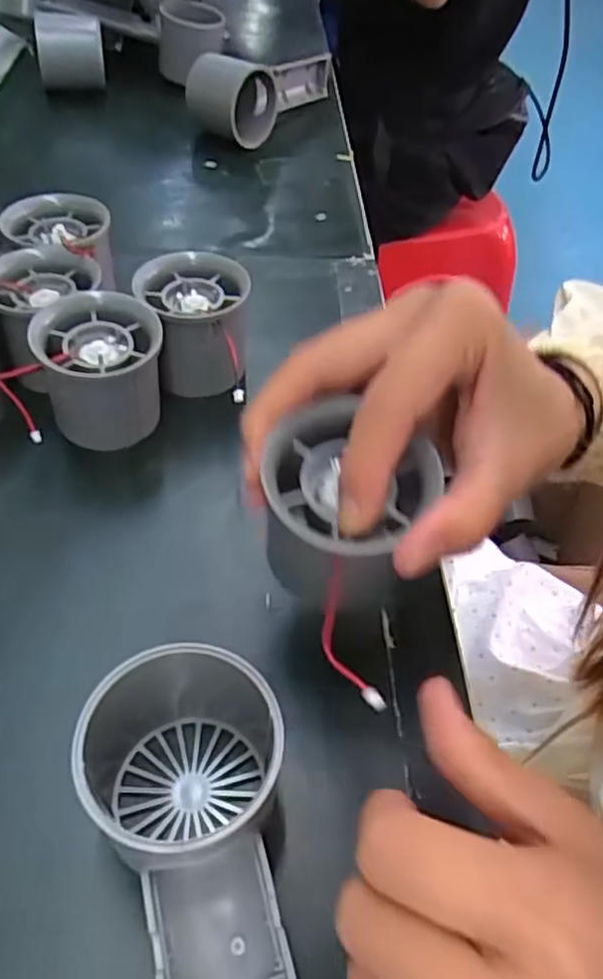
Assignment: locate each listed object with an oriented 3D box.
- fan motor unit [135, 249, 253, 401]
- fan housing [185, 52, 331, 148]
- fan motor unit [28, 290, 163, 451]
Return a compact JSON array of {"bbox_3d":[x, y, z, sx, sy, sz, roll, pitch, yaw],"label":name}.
[{"bbox_3d":[-0.055,-0.082,0.352,0.055,0.056,0.060,0,50,-5],"label":"fan motor unit"},{"bbox_3d":[-0.032,-0.349,0.587,0.056,0.056,0.158,25,52,15],"label":"fan housing"},{"bbox_3d":[-0.093,-0.055,0.323,0.054,0.057,0.053,0,50,-5],"label":"fan motor unit"}]

